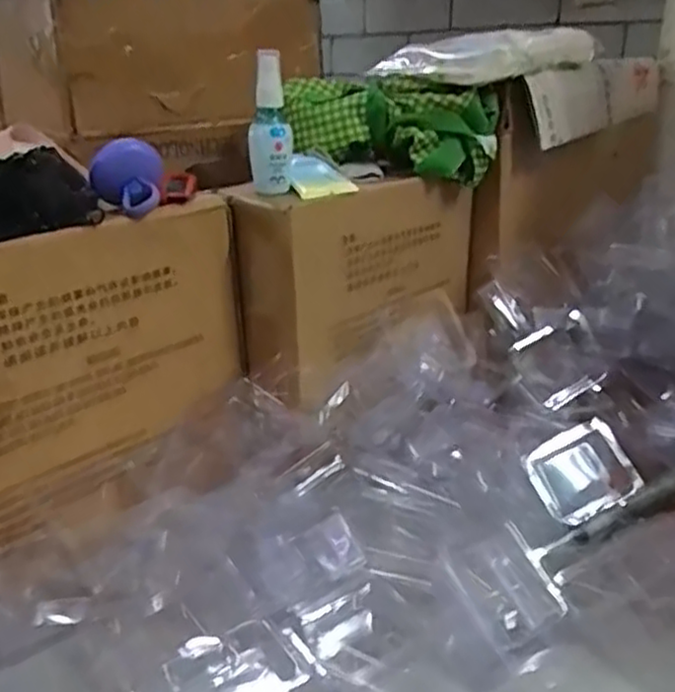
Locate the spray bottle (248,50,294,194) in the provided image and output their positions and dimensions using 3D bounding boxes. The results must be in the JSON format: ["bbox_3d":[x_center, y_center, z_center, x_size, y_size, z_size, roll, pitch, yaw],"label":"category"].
[{"bbox_3d":[-0.059,-0.195,0.632,0.038,0.119,0.031,-3,22,-5],"label":"spray bottle"}]

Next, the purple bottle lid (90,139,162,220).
[{"bbox_3d":[-0.172,-0.138,0.581,0.056,0.053,0.045,-5,22,-9],"label":"purple bottle lid"}]

